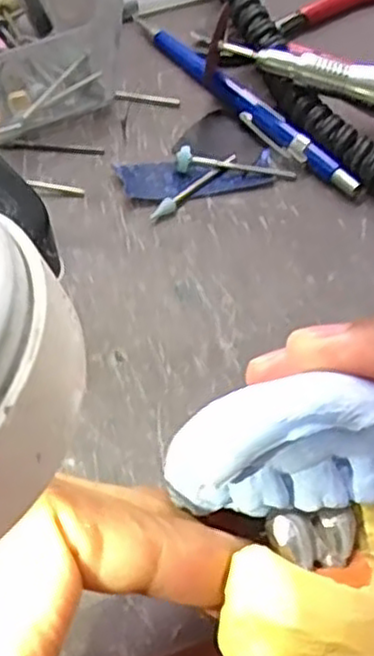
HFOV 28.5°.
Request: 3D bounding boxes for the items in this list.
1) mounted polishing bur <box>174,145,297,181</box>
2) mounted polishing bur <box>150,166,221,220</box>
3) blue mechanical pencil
[{"bbox_3d":[0.019,-0.064,0.285,0.047,0.009,0.008,2,56,-2],"label":"mounted polishing bur"},{"bbox_3d":[0.003,-0.055,0.281,0.005,0.004,0.044,37,62,20],"label":"mounted polishing bur"},{"bbox_3d":[0.020,-0.096,0.307,0.011,0.008,0.134,-33,64,-22],"label":"blue mechanical pencil"}]

